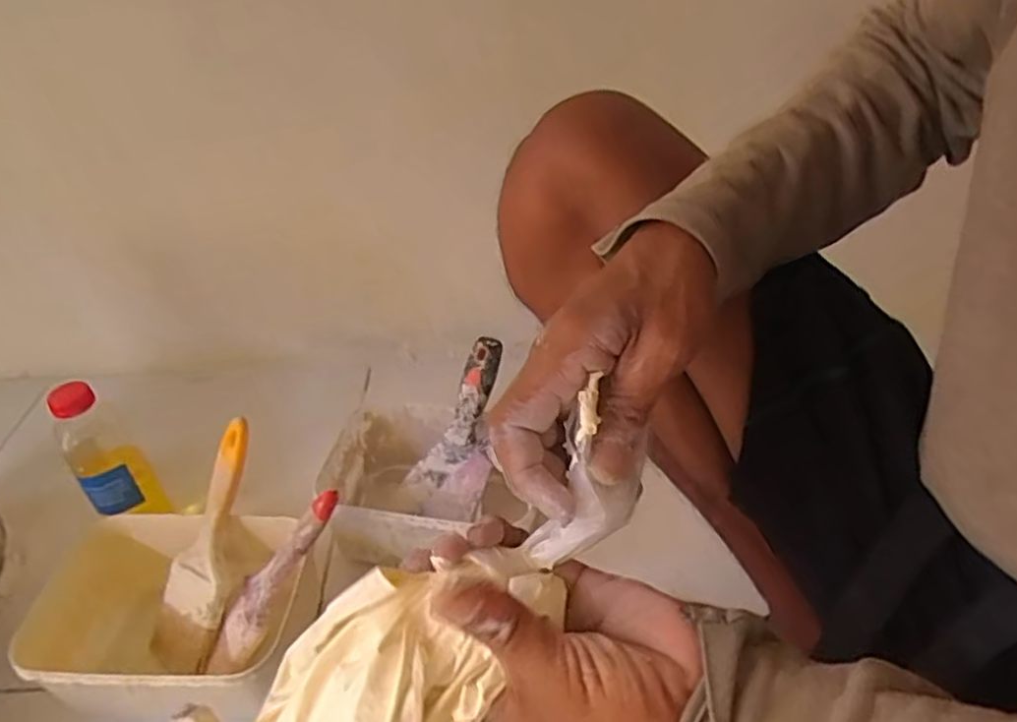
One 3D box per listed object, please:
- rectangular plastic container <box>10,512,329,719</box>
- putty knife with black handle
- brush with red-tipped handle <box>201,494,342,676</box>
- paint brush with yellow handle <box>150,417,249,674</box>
[{"bbox_3d":[-0.263,0.206,0.546,0.202,0.094,0.147,3,40,1],"label":"rectangular plastic container"},{"bbox_3d":[-0.043,0.061,0.639,0.070,0.168,0.018,17,1,23],"label":"putty knife with black handle"},{"bbox_3d":[-0.186,0.171,0.536,0.057,0.015,0.165,37,93,40],"label":"brush with red-tipped handle"},{"bbox_3d":[-0.245,0.148,0.551,0.061,0.201,0.016,14,-1,21],"label":"paint brush with yellow handle"}]

